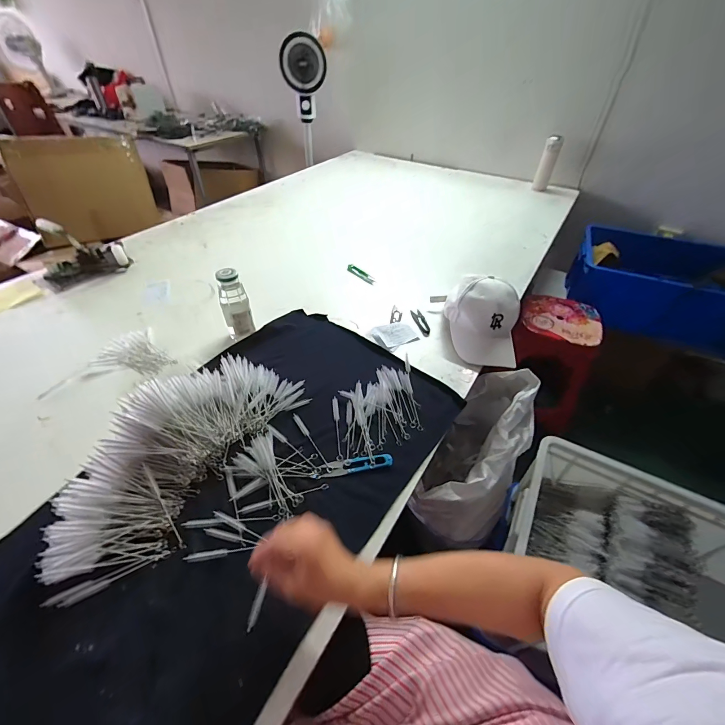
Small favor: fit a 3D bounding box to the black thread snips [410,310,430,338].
[{"bbox_3d":[0.148,-0.103,0.875,0.029,0.005,0.102,-9,45,-11],"label":"black thread snips"}]

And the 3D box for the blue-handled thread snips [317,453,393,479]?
[{"bbox_3d":[-0.011,0.172,0.581,0.123,0.008,0.028,-8,45,-10],"label":"blue-handled thread snips"}]

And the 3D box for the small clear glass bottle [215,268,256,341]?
[{"bbox_3d":[-0.279,-0.119,0.762,0.058,0.170,0.050,-17,48,-20],"label":"small clear glass bottle"}]

